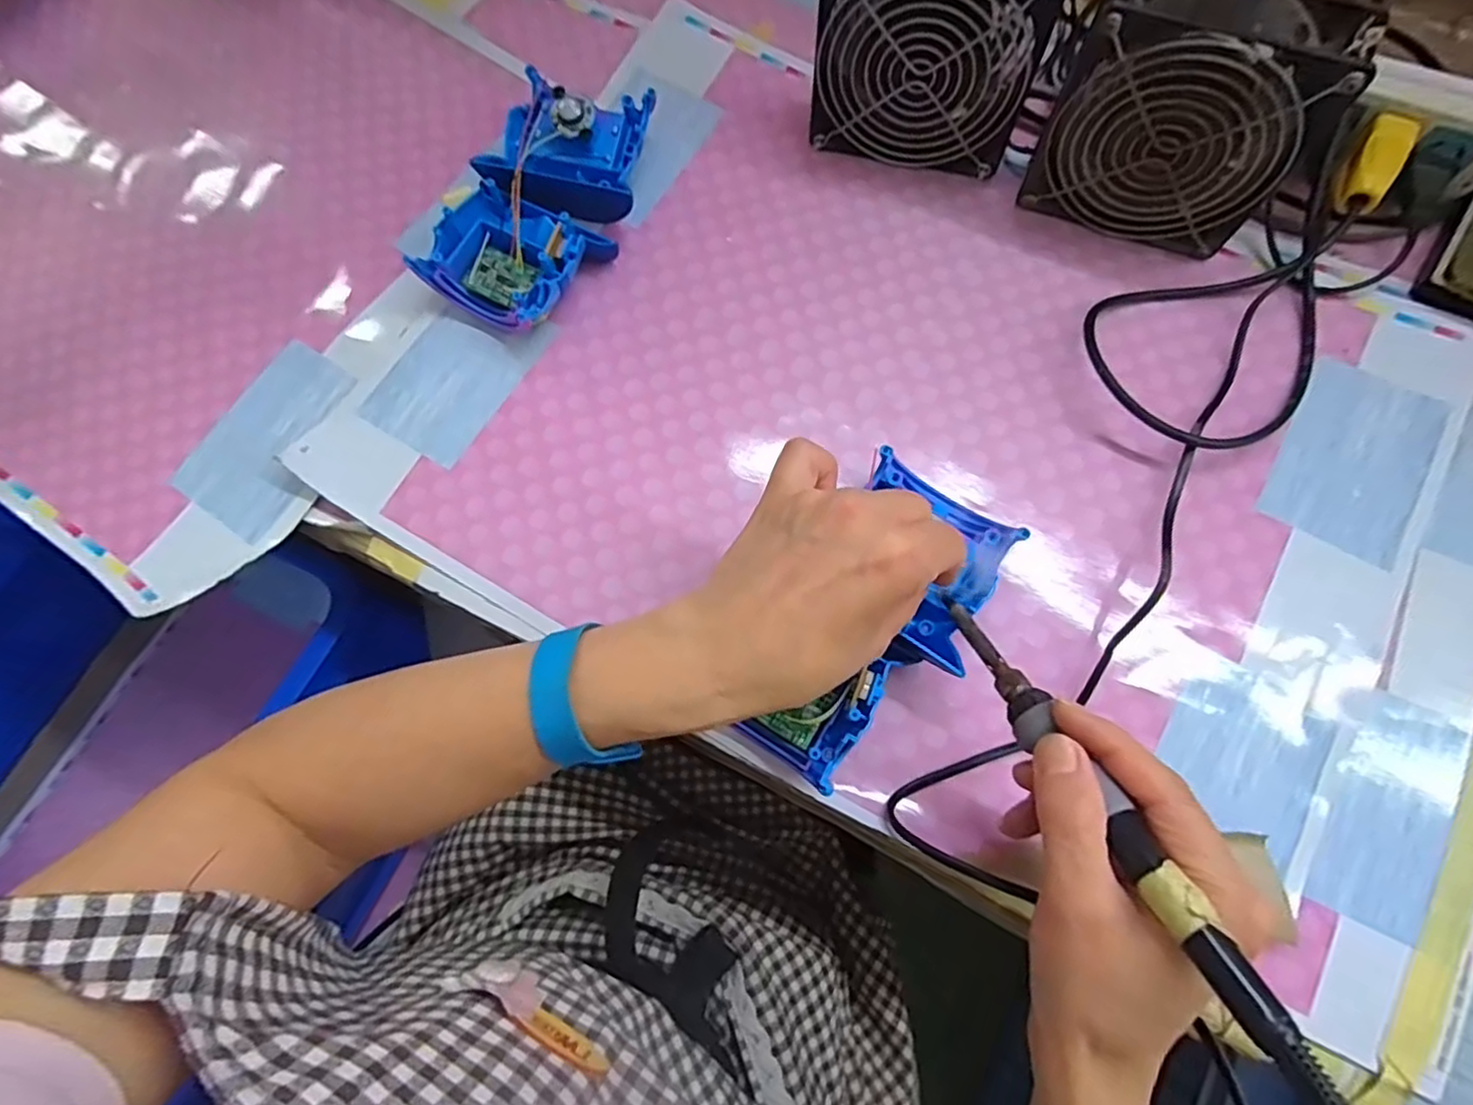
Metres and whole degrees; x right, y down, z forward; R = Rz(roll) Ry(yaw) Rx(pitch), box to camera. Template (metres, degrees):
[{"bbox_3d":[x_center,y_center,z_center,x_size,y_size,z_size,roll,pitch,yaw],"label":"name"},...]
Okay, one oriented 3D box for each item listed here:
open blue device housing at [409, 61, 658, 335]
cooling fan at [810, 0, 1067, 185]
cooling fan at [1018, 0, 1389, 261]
[{"bbox_3d":[-0.115,-0.214,0.406,0.100,0.038,0.171,23,77,8],"label":"open blue device housing"},{"bbox_3d":[0.109,-0.284,0.376,0.126,0.114,0.051,17,76,7],"label":"cooling fan"},{"bbox_3d":[0.232,-0.229,0.355,0.121,0.113,0.050,23,77,8],"label":"cooling fan"}]

